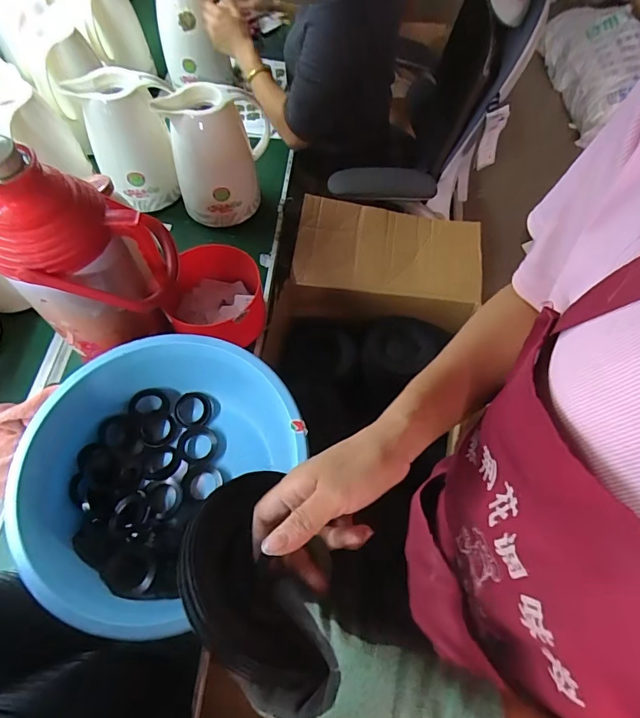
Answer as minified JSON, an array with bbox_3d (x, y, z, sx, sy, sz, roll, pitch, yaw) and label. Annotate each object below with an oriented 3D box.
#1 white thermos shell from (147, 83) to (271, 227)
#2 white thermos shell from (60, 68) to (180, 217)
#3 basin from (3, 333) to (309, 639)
[{"bbox_3d":[-0.197,-0.402,0.878,0.193,0.212,0.142,-7,62,-3],"label":"white thermos shell"},{"bbox_3d":[-0.373,-0.444,0.900,0.178,0.210,0.136,-24,64,-12],"label":"white thermos shell"},{"bbox_3d":[-0.209,0.164,0.614,0.369,0.146,0.351,0,62,1],"label":"basin"}]

